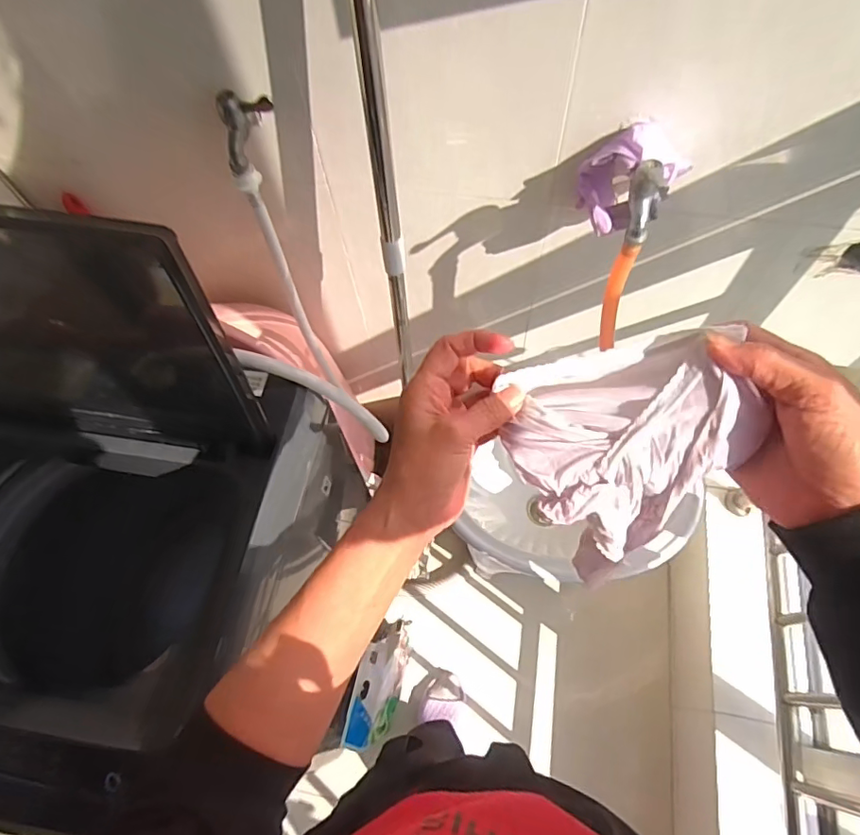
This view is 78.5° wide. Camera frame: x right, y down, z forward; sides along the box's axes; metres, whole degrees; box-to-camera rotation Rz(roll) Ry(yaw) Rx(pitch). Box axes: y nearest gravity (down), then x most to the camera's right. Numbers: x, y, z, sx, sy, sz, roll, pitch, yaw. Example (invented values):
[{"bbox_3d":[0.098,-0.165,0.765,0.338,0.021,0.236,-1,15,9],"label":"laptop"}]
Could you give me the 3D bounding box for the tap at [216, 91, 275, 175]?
[{"bbox_3d":[-0.222,-0.351,0.637,0.073,0.079,0.047,-24,64,-8],"label":"tap"}]

